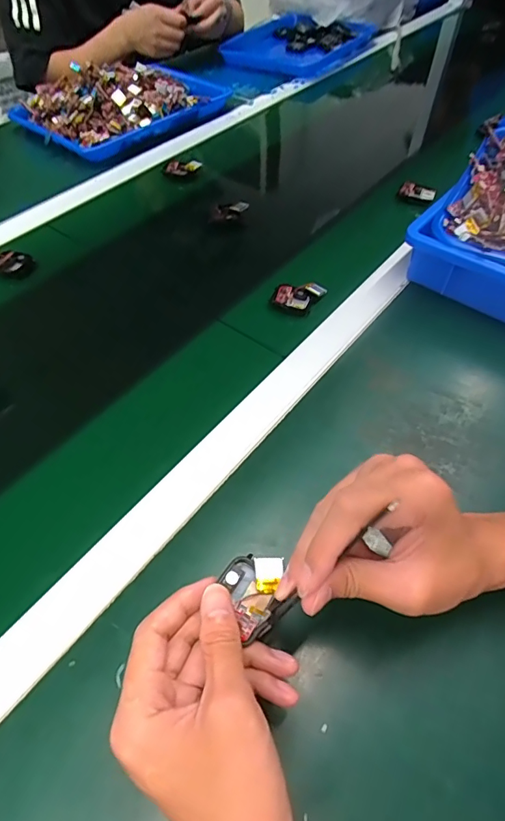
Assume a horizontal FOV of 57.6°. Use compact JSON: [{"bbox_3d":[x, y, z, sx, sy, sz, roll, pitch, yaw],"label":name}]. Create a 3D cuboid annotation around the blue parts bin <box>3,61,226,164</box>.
[{"bbox_3d":[-0.223,-0.551,0.814,0.352,0.065,0.230,-30,57,-23],"label":"blue parts bin"}]

